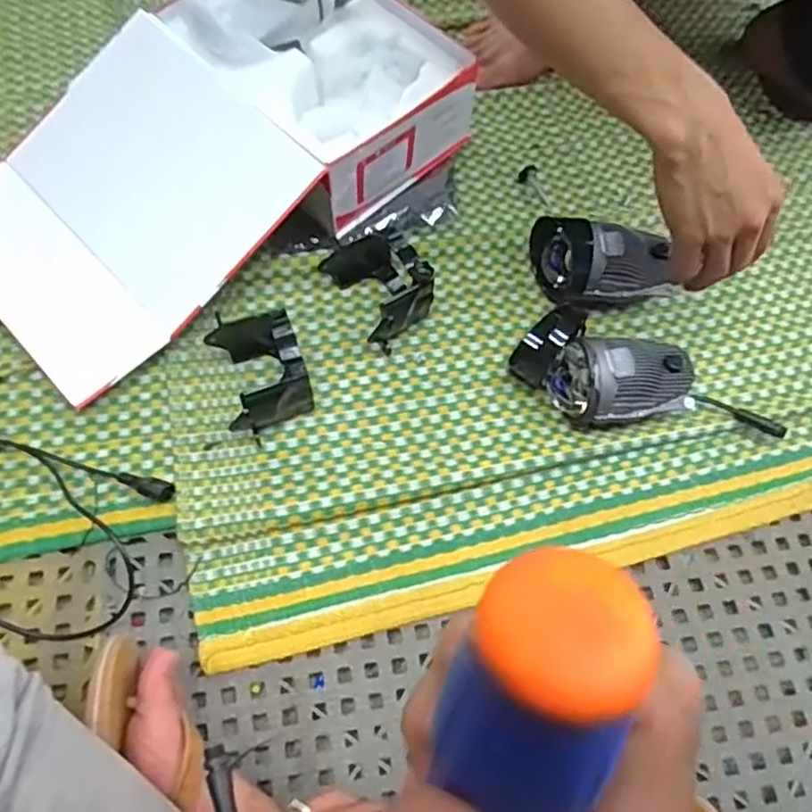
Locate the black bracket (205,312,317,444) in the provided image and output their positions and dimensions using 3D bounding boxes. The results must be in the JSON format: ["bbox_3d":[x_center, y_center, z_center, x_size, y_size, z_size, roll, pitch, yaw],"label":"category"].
[{"bbox_3d":[-0.130,-0.035,0.607,0.074,0.076,0.103,-18,68,-11],"label":"black bracket"}]

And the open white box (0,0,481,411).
[{"bbox_3d":[-0.195,-0.272,0.679,0.488,0.125,0.277,-39,73,-19],"label":"open white box"}]

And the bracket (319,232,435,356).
[{"bbox_3d":[-0.025,-0.120,0.652,0.069,0.077,0.099,-39,73,-19],"label":"bracket"}]

